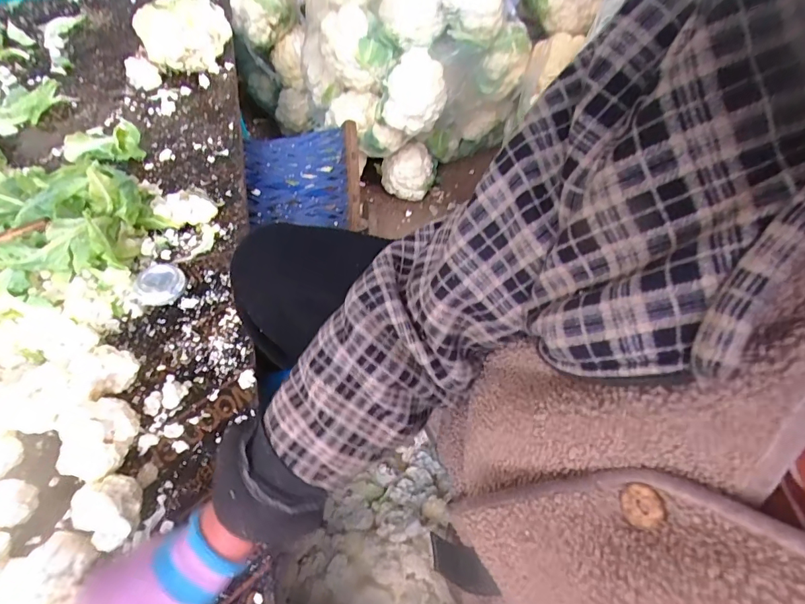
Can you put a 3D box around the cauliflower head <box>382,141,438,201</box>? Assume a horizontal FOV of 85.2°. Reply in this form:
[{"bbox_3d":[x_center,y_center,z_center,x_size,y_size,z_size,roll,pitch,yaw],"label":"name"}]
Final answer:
[{"bbox_3d":[0.018,-0.359,1.174,0.134,0.104,0.120,14,61,10],"label":"cauliflower head"}]

